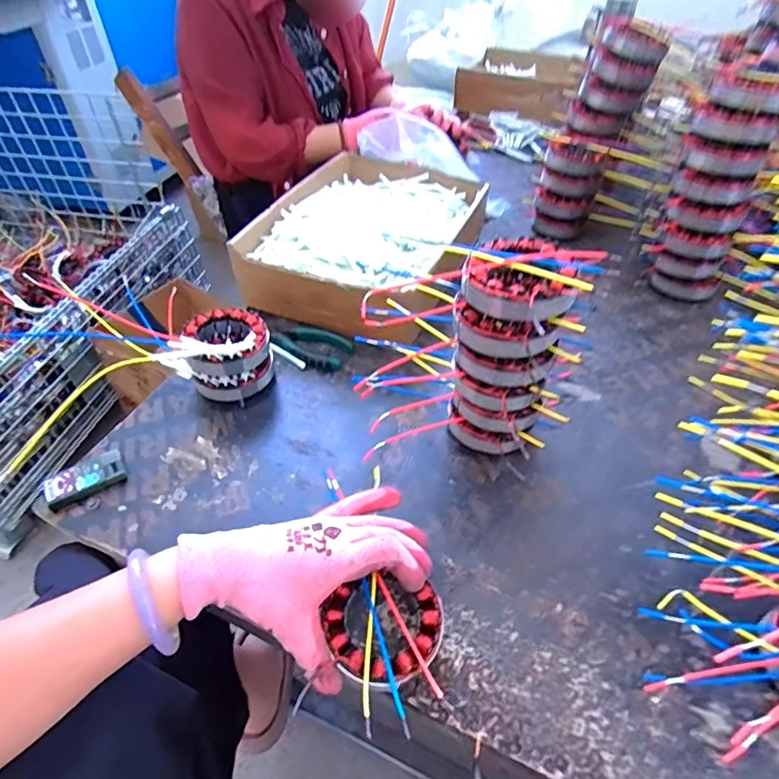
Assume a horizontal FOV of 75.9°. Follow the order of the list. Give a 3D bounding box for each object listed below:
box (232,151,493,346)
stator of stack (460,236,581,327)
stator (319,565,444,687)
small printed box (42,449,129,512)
[{"bbox_3d":[-0.028,-0.216,0.686,0.237,0.084,0.336,14,48,14],"label":"box"},{"bbox_3d":[0.102,-0.088,0.387,0.081,0.033,0.087,-1,47,1],"label":"stator of stack"},{"bbox_3d":[-0.005,0.170,0.355,0.082,0.018,0.072,8,50,10],"label":"stator"},{"bbox_3d":[-0.285,0.084,0.469,0.065,0.018,0.036,-26,52,-22],"label":"small printed box"}]

